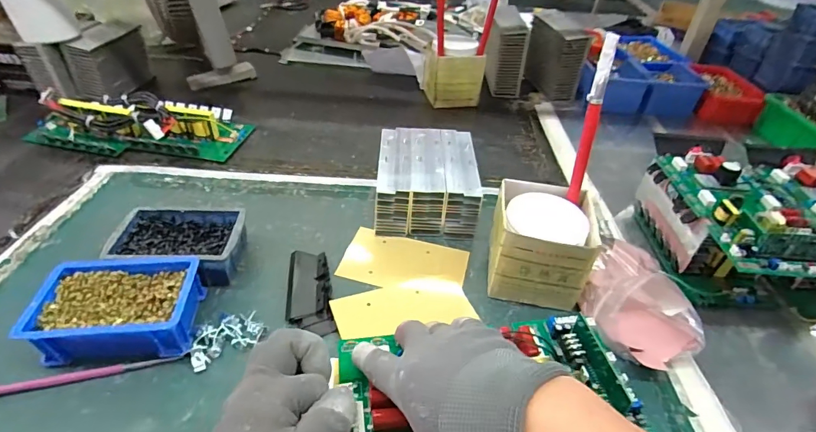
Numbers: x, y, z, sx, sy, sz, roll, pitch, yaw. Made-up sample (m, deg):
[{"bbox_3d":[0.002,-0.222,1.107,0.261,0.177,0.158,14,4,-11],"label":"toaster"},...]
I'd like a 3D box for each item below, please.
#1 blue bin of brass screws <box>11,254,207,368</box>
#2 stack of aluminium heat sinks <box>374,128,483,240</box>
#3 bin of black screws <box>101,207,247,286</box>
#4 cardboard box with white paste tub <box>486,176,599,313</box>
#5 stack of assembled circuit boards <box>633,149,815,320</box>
[{"bbox_3d":[-0.303,0.099,0.445,0.146,0.053,0.109,-4,40,-8],"label":"blue bin of brass screws"},{"bbox_3d":[0.028,-0.054,0.638,0.141,0.085,0.172,2,40,-1],"label":"stack of aluminium heat sinks"},{"bbox_3d":[-0.282,0.036,0.526,0.146,0.050,0.103,-1,40,-5],"label":"bin of black screws"},{"bbox_3d":[0.160,0.031,0.516,0.111,0.103,0.110,10,40,8],"label":"cardboard box with white paste tub"},{"bbox_3d":[0.478,0.024,0.545,0.261,0.120,0.217,7,40,5],"label":"stack of assembled circuit boards"}]

